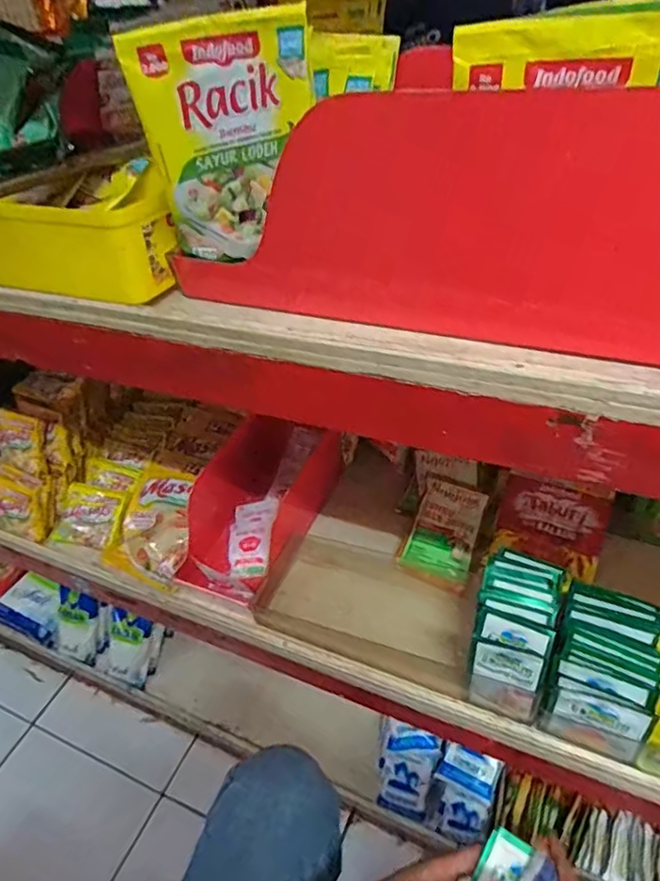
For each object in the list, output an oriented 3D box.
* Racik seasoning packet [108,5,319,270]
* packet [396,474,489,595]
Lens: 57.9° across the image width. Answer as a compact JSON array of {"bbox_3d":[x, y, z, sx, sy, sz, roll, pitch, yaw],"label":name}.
[{"bbox_3d":[-0.054,-0.160,0.331,0.095,0.118,0.019,3,43,10],"label":"Racik seasoning packet"},{"bbox_3d":[0.137,0.107,0.708,0.077,0.015,0.129,22,62,12],"label":"packet"}]

